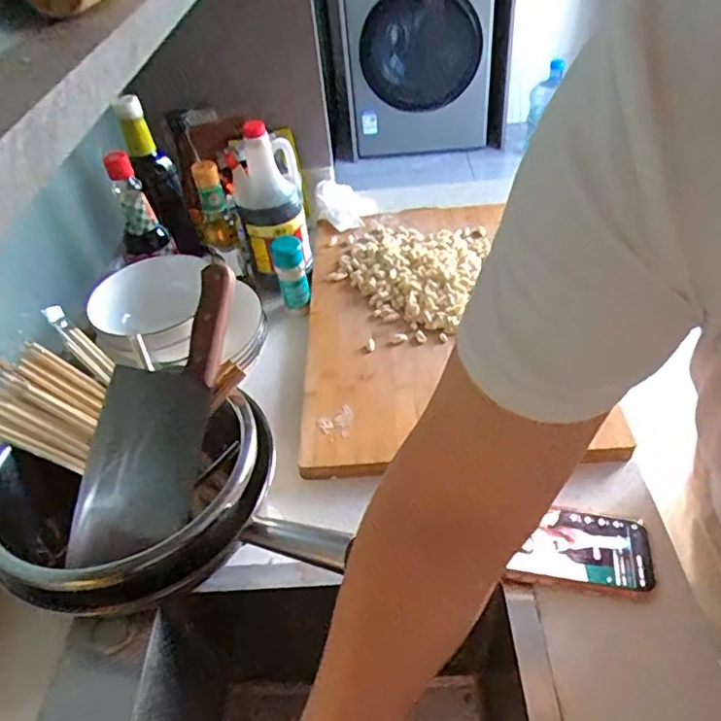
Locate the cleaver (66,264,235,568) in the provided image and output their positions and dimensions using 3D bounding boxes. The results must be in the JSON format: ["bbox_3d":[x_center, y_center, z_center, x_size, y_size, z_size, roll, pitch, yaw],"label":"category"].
[{"bbox_3d":[-0.192,0.050,0.558,0.096,0.024,0.287,14,88,-11],"label":"cleaver"}]

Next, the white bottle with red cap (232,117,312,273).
[{"bbox_3d":[-0.113,-0.202,0.780,0.095,0.193,0.077,-27,47,-19],"label":"white bottle with red cap"}]

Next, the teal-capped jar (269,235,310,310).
[{"bbox_3d":[-0.092,-0.120,0.777,0.040,0.080,0.050,-15,44,-8],"label":"teal-capped jar"}]

